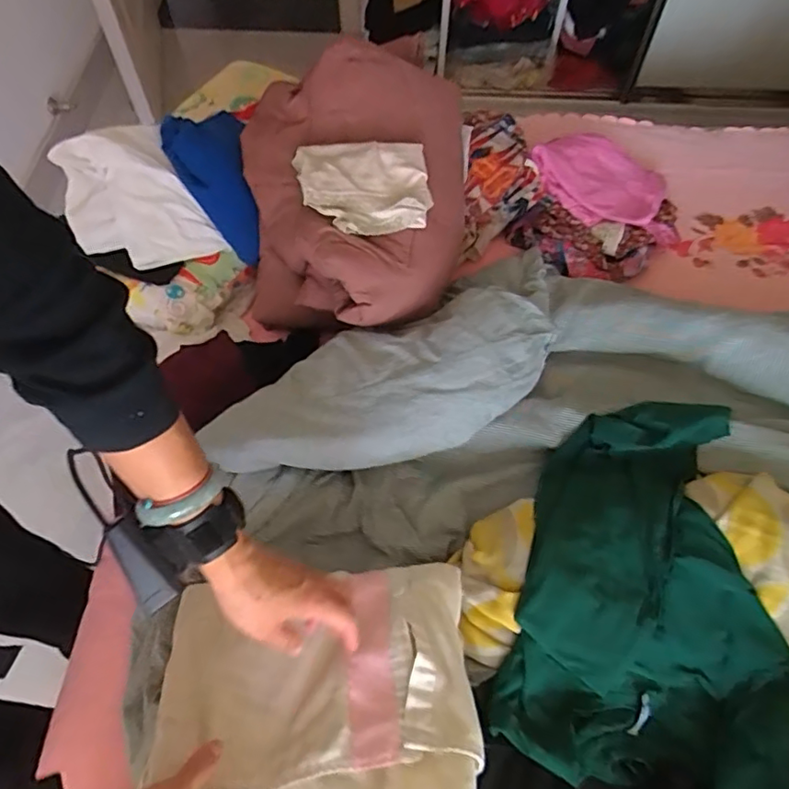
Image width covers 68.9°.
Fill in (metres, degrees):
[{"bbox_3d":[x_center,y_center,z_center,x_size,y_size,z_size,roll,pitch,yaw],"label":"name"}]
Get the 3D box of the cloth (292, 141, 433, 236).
[{"bbox_3d":[-0.040,-0.274,0.755,0.166,0.038,0.144,-5,60,-5],"label":"cloth"}]

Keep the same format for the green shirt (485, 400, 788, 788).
[{"bbox_3d":[0.302,0.226,0.622,0.324,0.067,0.481,19,61,9],"label":"green shirt"}]

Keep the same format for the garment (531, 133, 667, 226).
[{"bbox_3d":[0.350,-0.375,0.986,0.225,0.043,0.194,31,64,16],"label":"garment"}]

